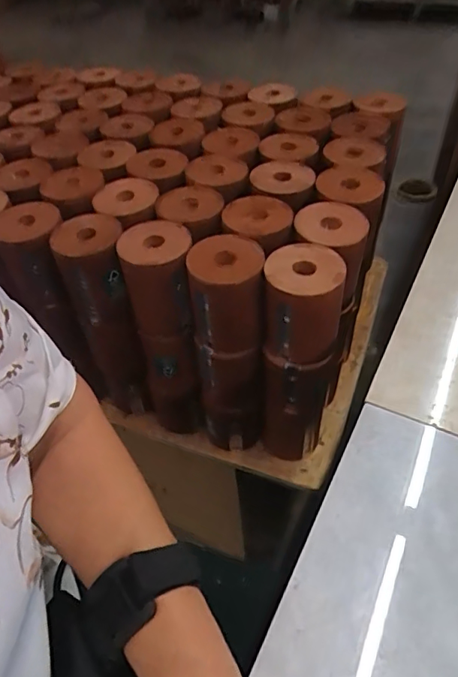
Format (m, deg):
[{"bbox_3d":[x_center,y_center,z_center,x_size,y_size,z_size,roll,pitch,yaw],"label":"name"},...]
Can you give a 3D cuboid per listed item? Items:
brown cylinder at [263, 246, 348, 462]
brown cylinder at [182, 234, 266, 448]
[{"bbox_3d":[0.082,0.034,0.583,0.078,0.292,0.082,8,49,11],"label":"brown cylinder"},{"bbox_3d":[-0.001,0.023,0.593,0.078,0.290,0.083,-6,47,-2],"label":"brown cylinder"}]

